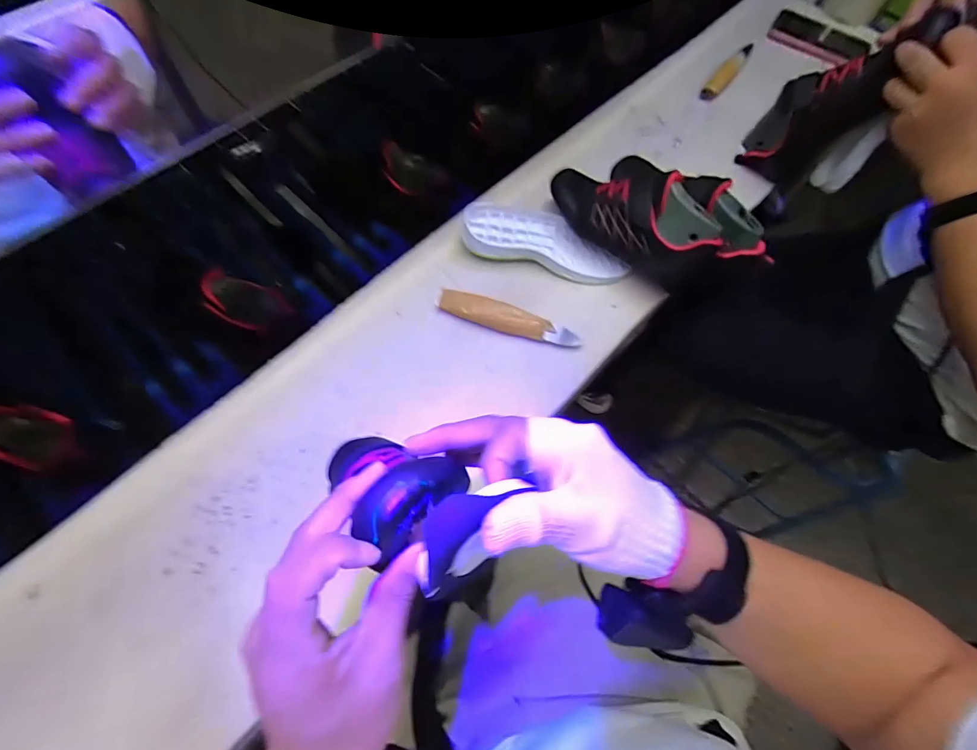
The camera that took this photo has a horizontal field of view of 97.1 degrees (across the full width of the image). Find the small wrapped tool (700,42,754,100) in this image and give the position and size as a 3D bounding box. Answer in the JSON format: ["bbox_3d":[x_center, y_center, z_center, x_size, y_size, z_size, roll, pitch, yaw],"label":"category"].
[{"bbox_3d":[0.387,-0.489,0.696,0.029,0.019,0.159,36,69,13],"label":"small wrapped tool"}]

